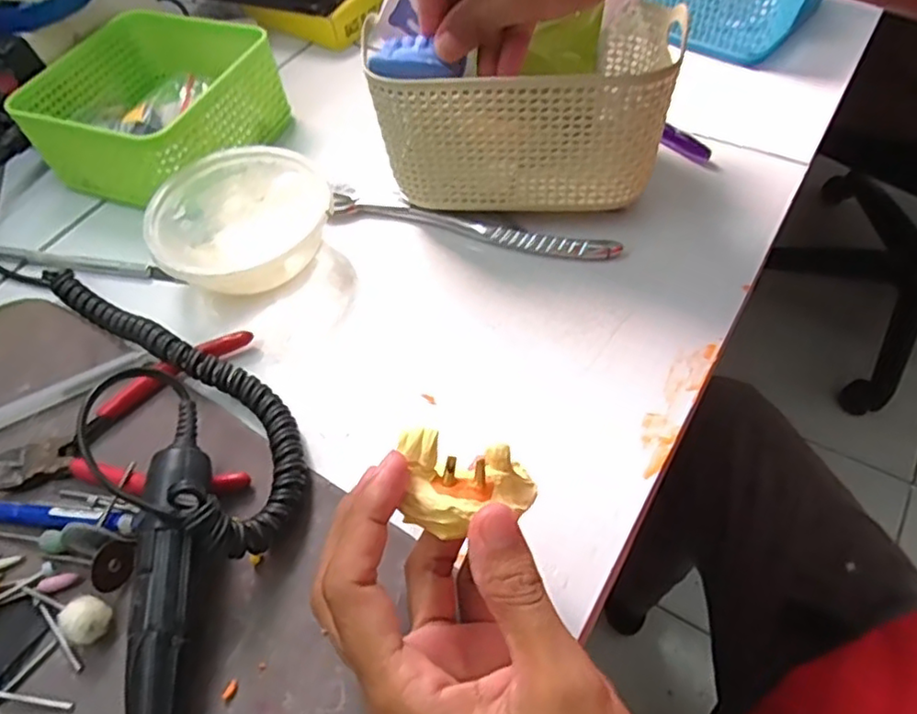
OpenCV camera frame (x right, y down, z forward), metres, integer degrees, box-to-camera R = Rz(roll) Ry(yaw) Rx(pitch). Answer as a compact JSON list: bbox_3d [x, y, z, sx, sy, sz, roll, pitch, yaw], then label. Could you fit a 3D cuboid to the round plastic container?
[{"bbox_3d":[-0.124,-0.075,0.377,0.100,0.043,0.096,-2,54,3],"label":"round plastic container"}]

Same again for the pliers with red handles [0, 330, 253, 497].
[{"bbox_3d":[-0.166,0.036,0.319,0.121,0.006,0.093,-12,54,-4],"label":"pliers with red handles"}]

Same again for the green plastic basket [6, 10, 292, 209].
[{"bbox_3d":[-0.204,-0.169,0.439,0.129,0.062,0.125,14,57,15],"label":"green plastic basket"}]

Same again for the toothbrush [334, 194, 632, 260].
[{"bbox_3d":[0.005,-0.078,0.387,0.180,0.012,0.015,14,57,15],"label":"toothbrush"}]

